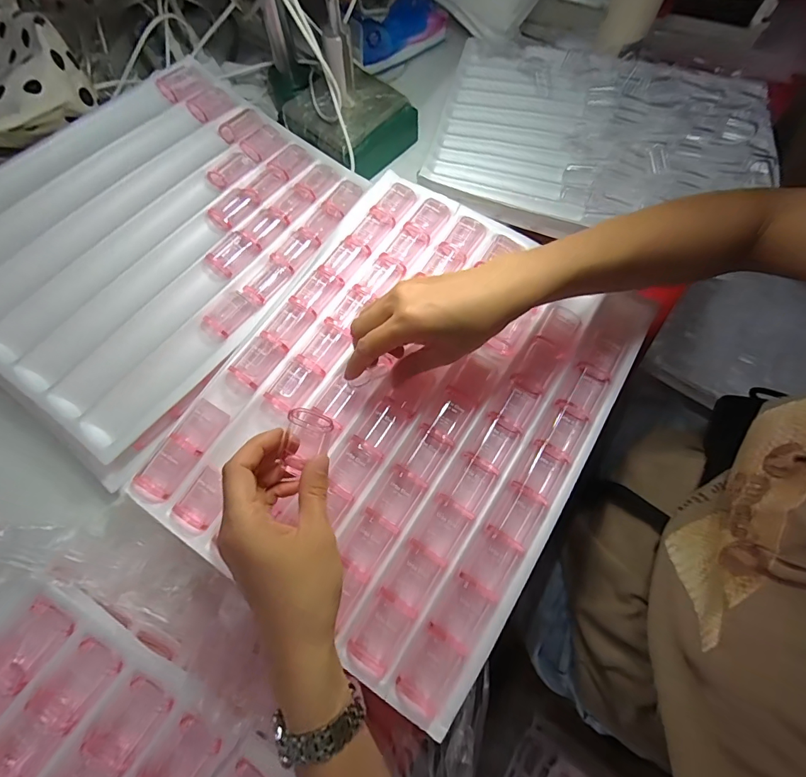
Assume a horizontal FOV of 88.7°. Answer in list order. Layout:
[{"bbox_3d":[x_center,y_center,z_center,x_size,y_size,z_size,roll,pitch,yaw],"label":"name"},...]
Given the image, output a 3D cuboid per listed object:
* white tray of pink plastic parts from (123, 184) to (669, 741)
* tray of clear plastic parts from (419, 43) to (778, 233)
[{"bbox_3d":[0.004,0.004,0.357,0.301,0.038,0.377,32,73,10],"label":"white tray of pink plastic parts"},{"bbox_3d":[0.235,-0.311,0.488,0.371,0.032,0.305,13,68,4],"label":"tray of clear plastic parts"}]

